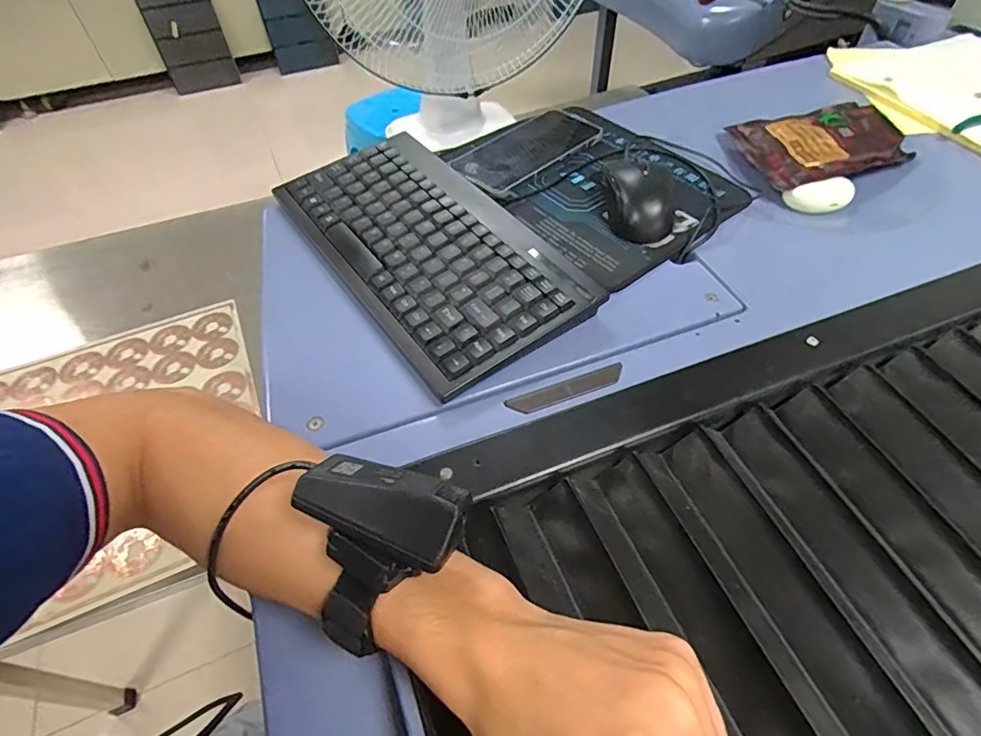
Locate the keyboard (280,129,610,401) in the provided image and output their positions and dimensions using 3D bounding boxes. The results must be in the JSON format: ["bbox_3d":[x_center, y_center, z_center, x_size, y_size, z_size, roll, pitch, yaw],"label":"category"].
[{"bbox_3d":[-0.055,-0.104,0.430,0.149,0.025,0.283,-31,58,-20],"label":"keyboard"}]

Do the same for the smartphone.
[{"bbox_3d":[0.040,-0.227,0.526,0.149,0.014,0.073,-35,66,-17],"label":"smartphone"}]

